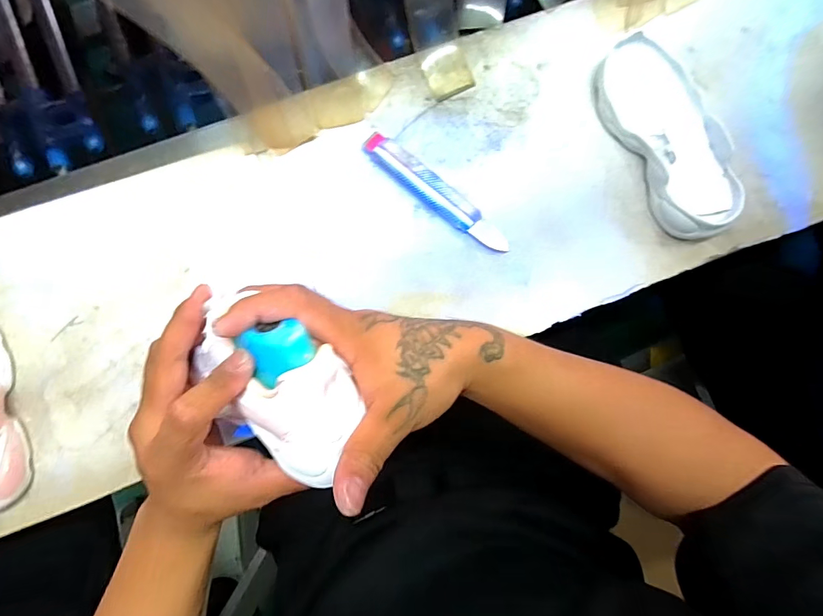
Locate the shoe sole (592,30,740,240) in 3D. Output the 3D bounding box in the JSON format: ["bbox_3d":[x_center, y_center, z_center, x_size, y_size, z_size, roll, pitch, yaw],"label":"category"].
[{"bbox_3d":[0.243,-0.160,0.385,0.077,0.034,0.188,-28,89,-3],"label":"shoe sole"}]

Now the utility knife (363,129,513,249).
[{"bbox_3d":[0.025,-0.108,0.388,0.162,0.013,0.025,40,86,0],"label":"utility knife"}]

